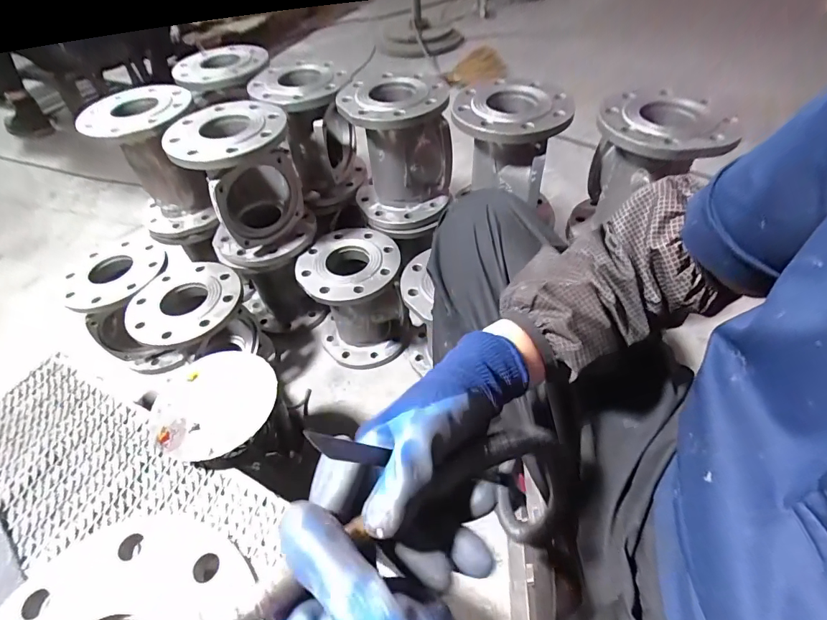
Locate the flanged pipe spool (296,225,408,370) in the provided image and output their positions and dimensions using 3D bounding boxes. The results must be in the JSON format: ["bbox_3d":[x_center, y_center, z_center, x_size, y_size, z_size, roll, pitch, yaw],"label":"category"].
[{"bbox_3d":[-0.119,-0.017,0.889,0.192,0.234,0.188,-2,48,3],"label":"flanged pipe spool"}]

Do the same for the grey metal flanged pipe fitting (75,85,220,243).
[{"bbox_3d":[-0.477,-0.274,0.819,0.182,0.261,0.170,-29,52,-20],"label":"grey metal flanged pipe fitting"}]

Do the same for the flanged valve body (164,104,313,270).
[{"bbox_3d":[-0.293,-0.209,0.748,0.191,0.256,0.163,-21,50,-13],"label":"flanged valve body"}]

